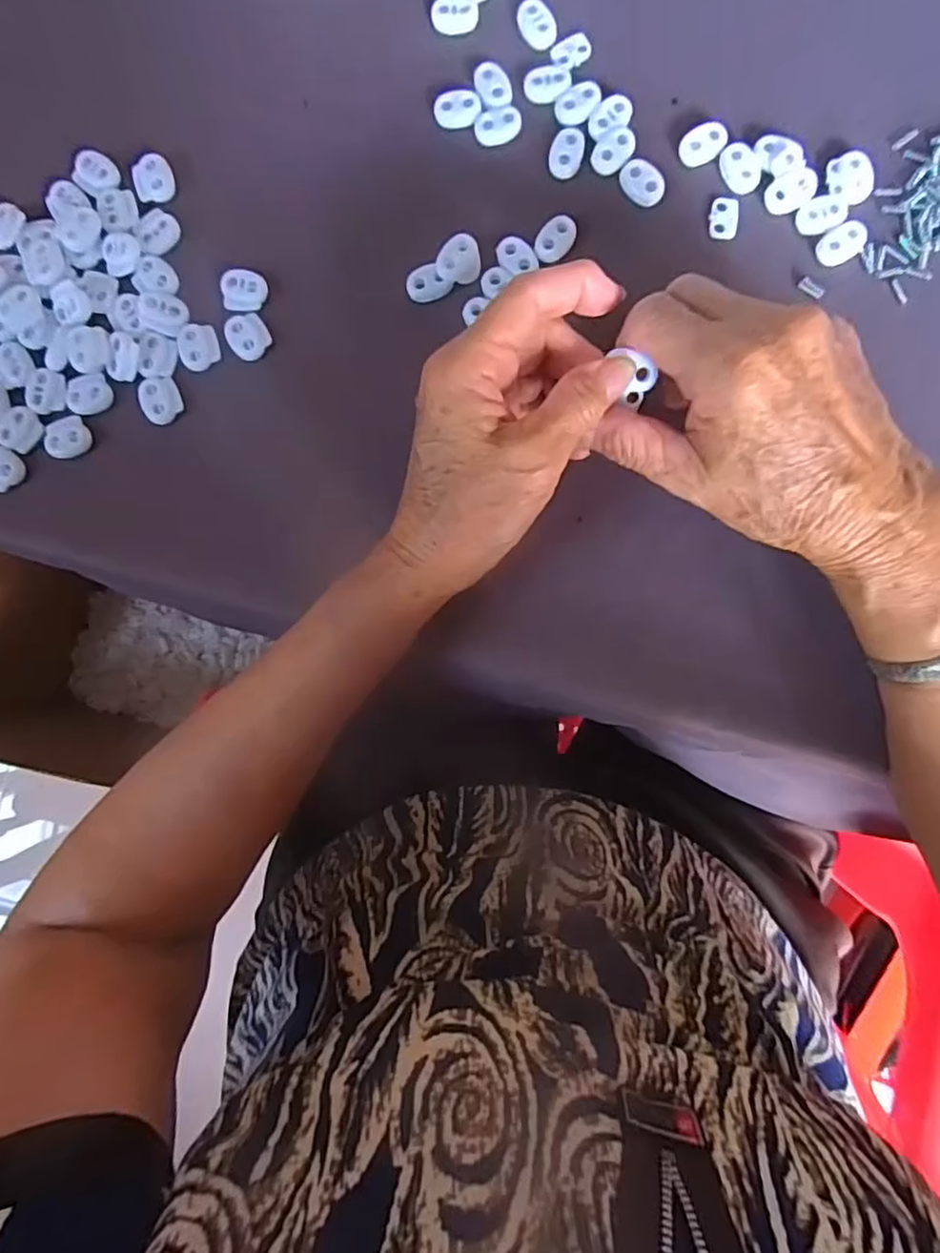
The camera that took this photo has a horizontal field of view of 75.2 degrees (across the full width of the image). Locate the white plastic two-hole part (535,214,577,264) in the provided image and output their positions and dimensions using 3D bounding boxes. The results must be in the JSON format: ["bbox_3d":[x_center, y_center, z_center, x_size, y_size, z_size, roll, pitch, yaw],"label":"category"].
[{"bbox_3d":[0.040,-0.184,0.291,0.015,0.004,0.024,41,91,3],"label":"white plastic two-hole part"}]

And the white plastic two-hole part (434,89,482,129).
[{"bbox_3d":[-0.006,-0.249,0.294,0.022,0.005,0.014,-6,89,3],"label":"white plastic two-hole part"}]

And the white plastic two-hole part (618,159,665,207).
[{"bbox_3d":[0.081,-0.210,0.289,0.023,0.005,0.015,36,91,3],"label":"white plastic two-hole part"}]

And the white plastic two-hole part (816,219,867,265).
[{"bbox_3d":[0.173,-0.178,0.284,0.022,0.005,0.015,-31,88,2],"label":"white plastic two-hole part"}]

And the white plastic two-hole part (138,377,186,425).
[{"bbox_3d":[-0.152,-0.112,0.300,0.018,0.004,0.022,-27,88,2],"label":"white plastic two-hole part"}]

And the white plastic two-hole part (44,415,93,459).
[{"bbox_3d":[-0.200,-0.094,0.303,0.021,0.005,0.020,0,89,3],"label":"white plastic two-hole part"}]

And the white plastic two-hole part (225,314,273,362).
[{"bbox_3d":[-0.109,-0.142,0.299,0.020,0.004,0.021,-32,88,2],"label":"white plastic two-hole part"}]

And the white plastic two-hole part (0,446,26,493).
[{"bbox_3d":[-0.233,-0.079,0.304,0.019,0.007,0.019,0,89,3],"label":"white plastic two-hole part"}]

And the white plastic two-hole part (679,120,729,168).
[{"bbox_3d":[0.110,-0.227,0.288,0.022,0.004,0.017,-18,88,3],"label":"white plastic two-hole part"}]

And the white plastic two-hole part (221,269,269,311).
[{"bbox_3d":[-0.111,-0.164,0.297,0.021,0.004,0.020,2,89,3],"label":"white plastic two-hole part"}]

